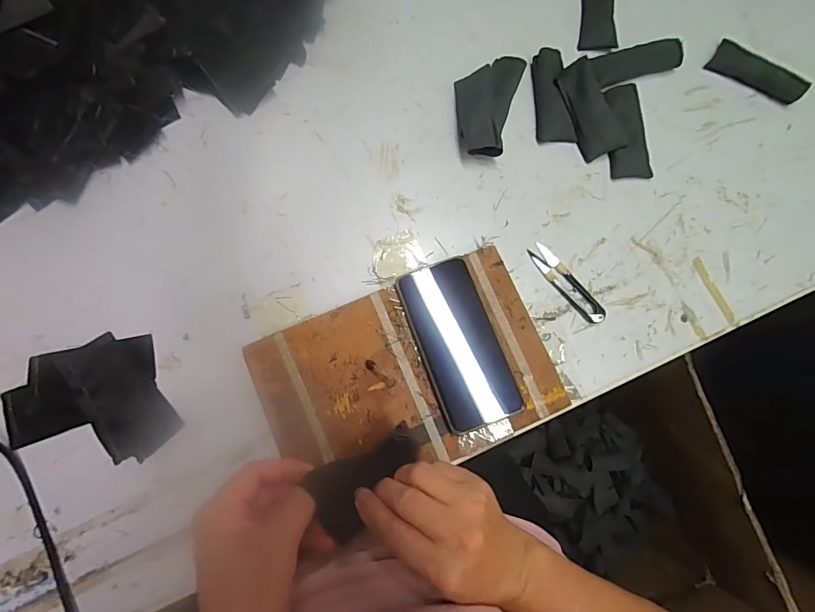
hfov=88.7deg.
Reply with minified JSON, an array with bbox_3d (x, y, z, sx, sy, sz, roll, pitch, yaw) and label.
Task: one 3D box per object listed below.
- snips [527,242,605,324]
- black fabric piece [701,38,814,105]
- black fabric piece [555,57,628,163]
[{"bbox_3d":[0.166,-0.024,0.432,0.024,0.009,0.101,-39,82,-8],"label":"snips"},{"bbox_3d":[0.401,-0.266,0.475,0.100,0.024,0.032,36,80,6],"label":"black fabric piece"},{"bbox_3d":[0.199,-0.213,0.454,0.044,0.015,0.101,-22,93,-6],"label":"black fabric piece"}]

